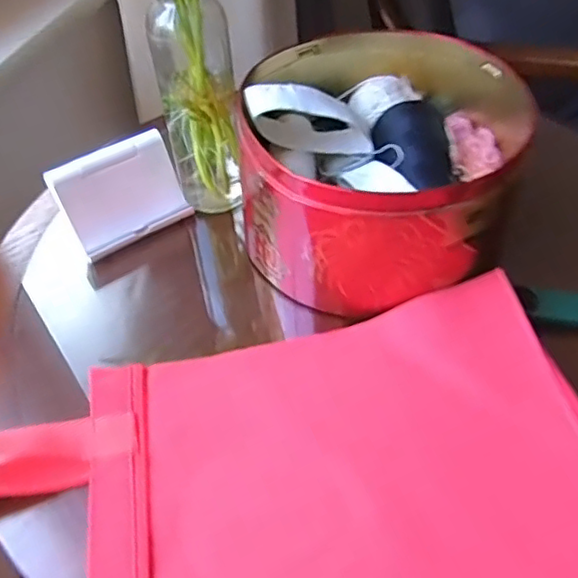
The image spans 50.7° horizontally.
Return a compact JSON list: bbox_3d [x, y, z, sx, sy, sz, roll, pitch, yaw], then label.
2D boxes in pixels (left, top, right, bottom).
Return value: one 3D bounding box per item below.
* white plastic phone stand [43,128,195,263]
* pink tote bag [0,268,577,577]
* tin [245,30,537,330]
[{"bbox_3d":[-0.135,-0.076,0.491,0.099,0.062,0.046,-31,53,-22],"label":"white plastic phone stand"},{"bbox_3d":[-0.023,0.118,0.343,0.399,0.039,0.203,-12,48,-7],"label":"pink tote bag"},{"bbox_3d":[0.068,-0.089,0.458,0.194,0.106,0.204,-1,48,3],"label":"tin"}]

